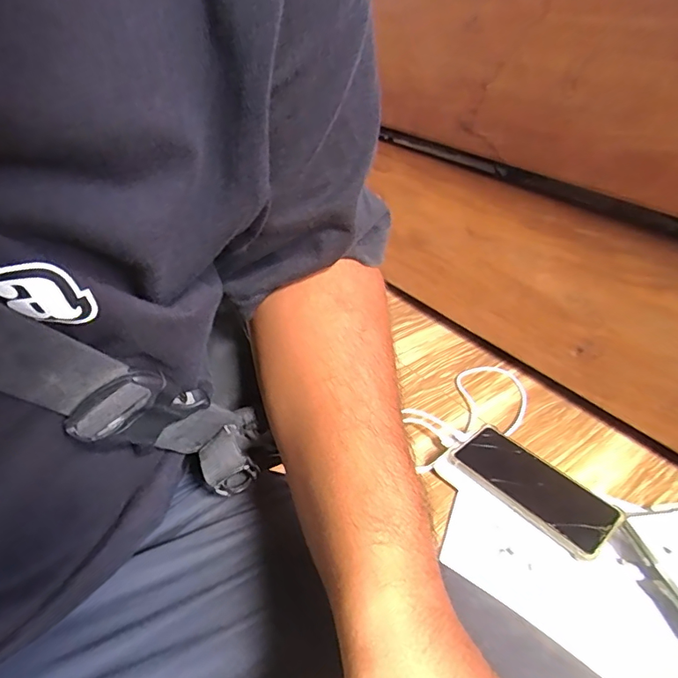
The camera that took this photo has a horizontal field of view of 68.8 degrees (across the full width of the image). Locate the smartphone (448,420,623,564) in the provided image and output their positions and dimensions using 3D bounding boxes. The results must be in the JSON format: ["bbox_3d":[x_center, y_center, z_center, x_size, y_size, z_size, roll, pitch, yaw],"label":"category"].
[{"bbox_3d":[0.201,0.153,0.521,0.079,0.012,0.165,-23,43,-34],"label":"smartphone"}]

